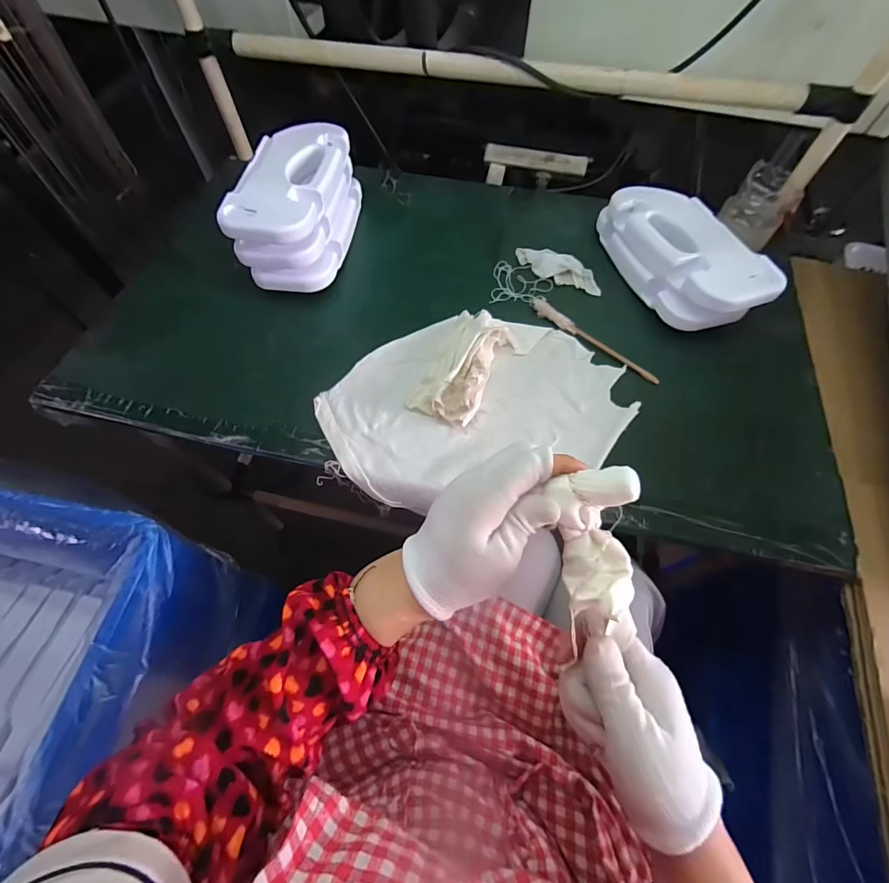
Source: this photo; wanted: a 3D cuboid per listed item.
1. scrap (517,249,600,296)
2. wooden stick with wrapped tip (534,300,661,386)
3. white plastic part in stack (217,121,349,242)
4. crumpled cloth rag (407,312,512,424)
[{"bbox_3d":[0.180,-0.273,0.653,0.146,0.011,0.052,31,67,14],"label":"scrap"},{"bbox_3d":[0.207,-0.143,0.586,0.021,0.012,0.207,-41,70,-19],"label":"wooden stick with wrapped tip"},{"bbox_3d":[-0.220,-0.379,0.594,0.114,0.035,0.245,7,63,3],"label":"white plastic part in stack"},{"bbox_3d":[0.026,-0.104,0.550,0.089,0.031,0.169,26,65,12],"label":"crumpled cloth rag"}]

